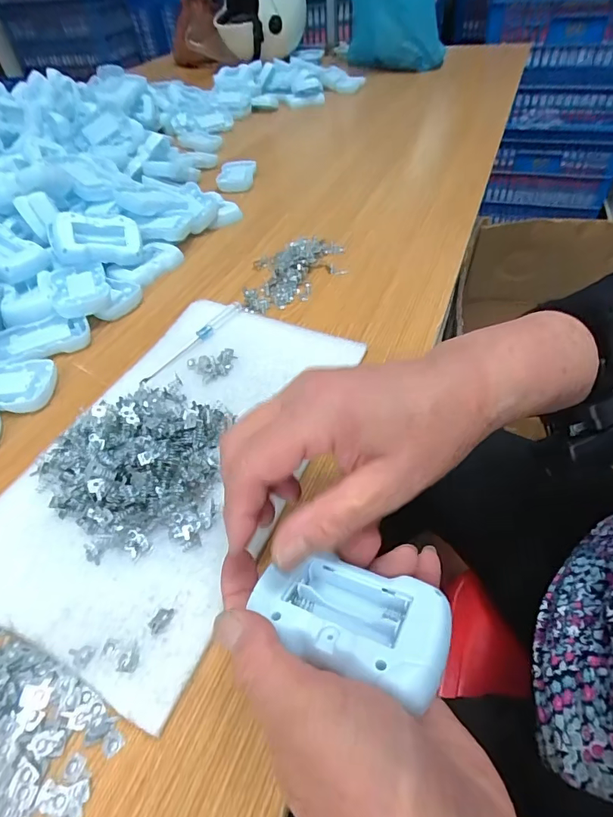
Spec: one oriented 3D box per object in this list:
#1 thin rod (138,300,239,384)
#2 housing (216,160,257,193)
[{"bbox_3d":[-0.100,-0.061,0.395,0.015,0.006,0.118,25,54,24],"label":"thin rod"},{"bbox_3d":[-0.108,-0.355,0.680,0.049,0.025,0.072,2,47,7],"label":"housing"}]

